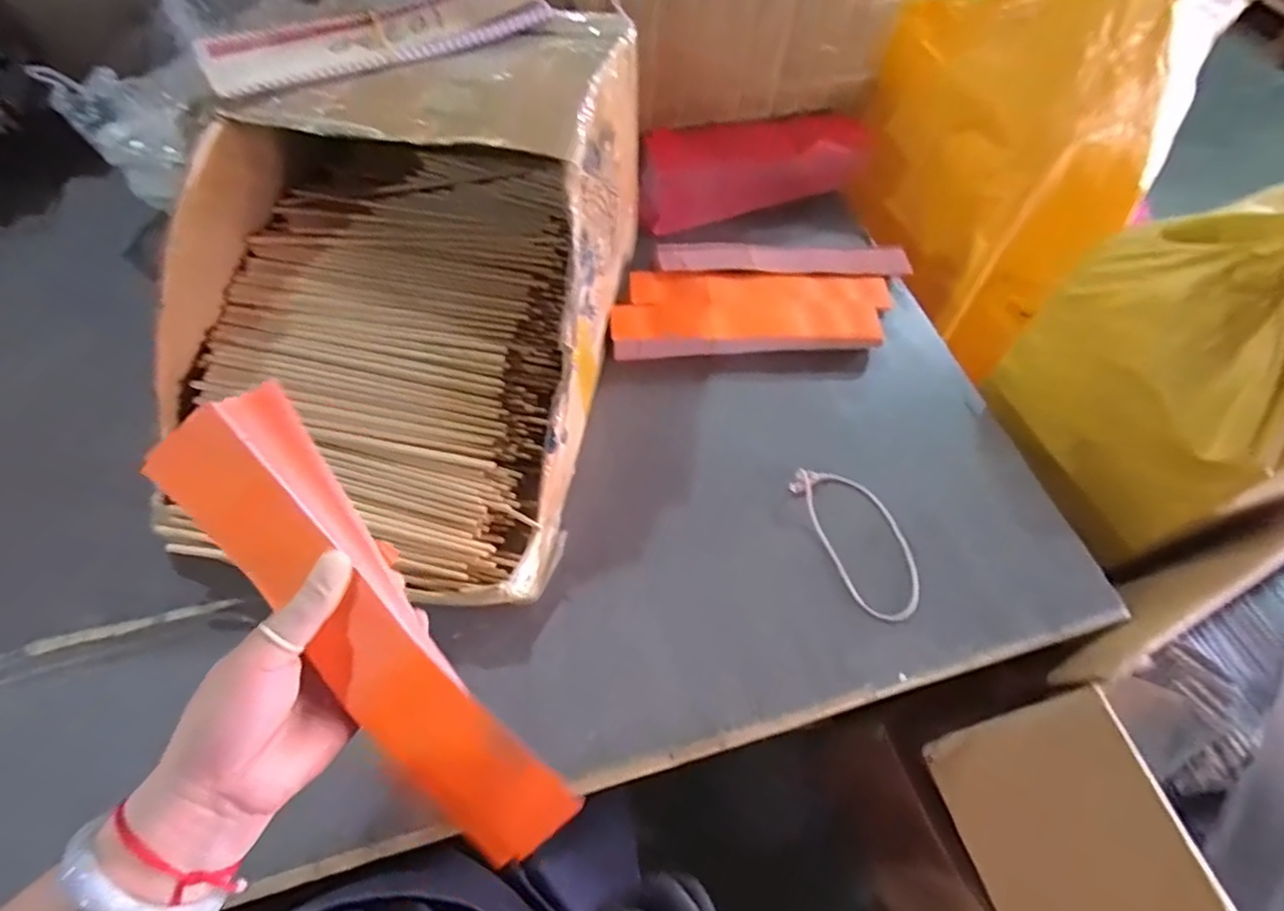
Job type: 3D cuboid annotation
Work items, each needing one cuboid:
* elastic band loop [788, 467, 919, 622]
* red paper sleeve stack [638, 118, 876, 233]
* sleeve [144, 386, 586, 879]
[{"bbox_3d":[0.196,0.069,0.524,0.071,0.016,0.149,-19,64,-14],"label":"elastic band loop"},{"bbox_3d":[0.136,-0.355,0.734,0.290,0.063,0.093,-16,63,-12],"label":"red paper sleeve stack"},{"bbox_3d":[-0.143,0.092,0.313,0.065,0.022,0.278,-37,90,-21],"label":"sleeve"}]

